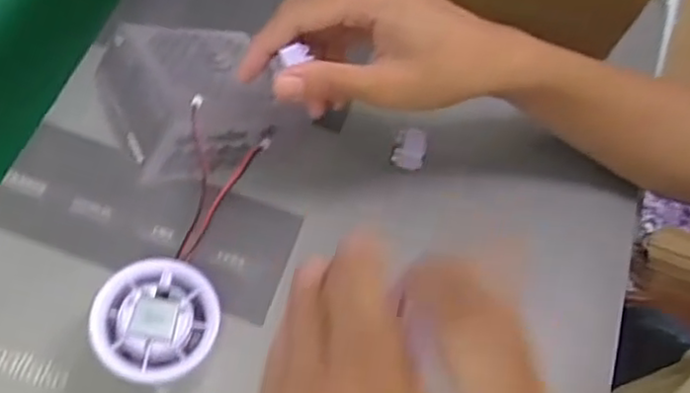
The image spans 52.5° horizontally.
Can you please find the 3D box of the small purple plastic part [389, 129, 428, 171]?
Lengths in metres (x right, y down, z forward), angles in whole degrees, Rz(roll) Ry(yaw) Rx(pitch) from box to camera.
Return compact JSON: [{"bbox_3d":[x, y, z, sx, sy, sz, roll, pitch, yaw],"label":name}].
[{"bbox_3d":[0.041,-0.030,0.438,0.020,0.015,0.021,3,63,-6],"label":"small purple plastic part"}]

